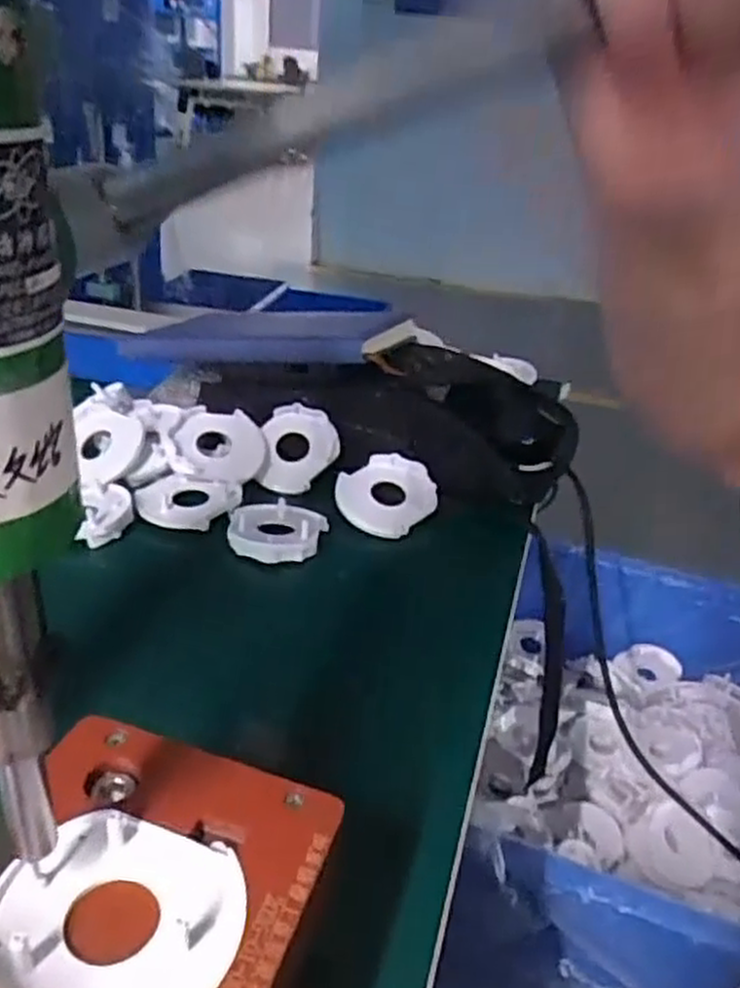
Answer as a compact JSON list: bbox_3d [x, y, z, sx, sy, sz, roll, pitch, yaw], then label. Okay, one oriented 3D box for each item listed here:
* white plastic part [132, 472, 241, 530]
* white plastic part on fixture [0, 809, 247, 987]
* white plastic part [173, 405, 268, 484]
[{"bbox_3d":[-0.125,0.004,0.522,0.069,0.014,0.052,5,28,-2],"label":"white plastic part"},{"bbox_3d":[-0.072,0.119,0.215,0.070,0.004,0.060,11,29,10],"label":"white plastic part on fixture"},{"bbox_3d":[-0.107,-0.034,0.554,0.063,0.009,0.058,10,62,-19],"label":"white plastic part"}]

